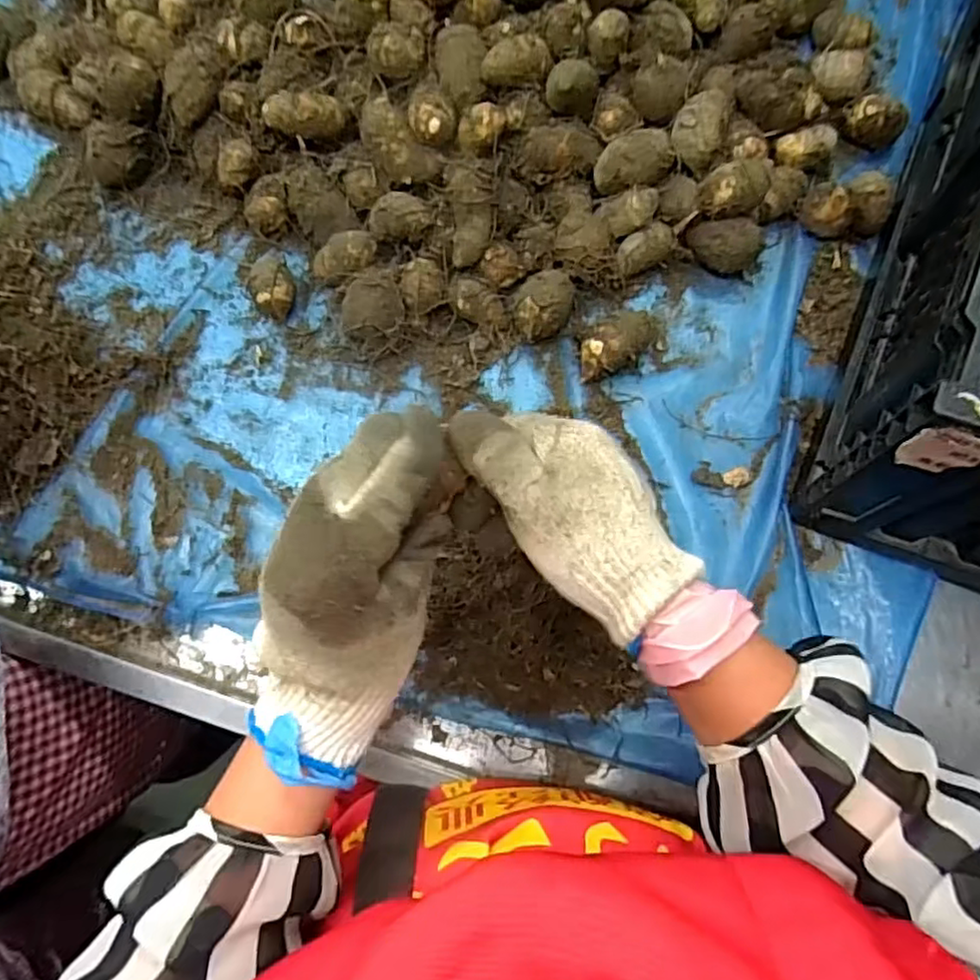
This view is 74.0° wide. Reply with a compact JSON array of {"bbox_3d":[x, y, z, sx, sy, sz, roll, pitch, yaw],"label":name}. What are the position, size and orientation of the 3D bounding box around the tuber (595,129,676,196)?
[{"bbox_3d":[0.104,-0.233,0.462,0.052,0.027,0.031,-4,78,1],"label":"tuber"}]

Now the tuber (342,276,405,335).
[{"bbox_3d":[-0.086,-0.134,0.484,0.046,0.036,0.044,8,81,4],"label":"tuber"}]

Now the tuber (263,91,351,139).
[{"bbox_3d":[-0.132,-0.273,0.473,0.059,0.020,0.023,-8,79,-22],"label":"tuber"}]

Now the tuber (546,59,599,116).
[{"bbox_3d":[0.058,-0.289,0.459,0.036,0.029,0.033,11,79,4],"label":"tuber"}]

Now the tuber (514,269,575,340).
[{"bbox_3d":[0.040,-0.133,0.480,0.039,0.036,0.050,10,81,4],"label":"tuber"}]

